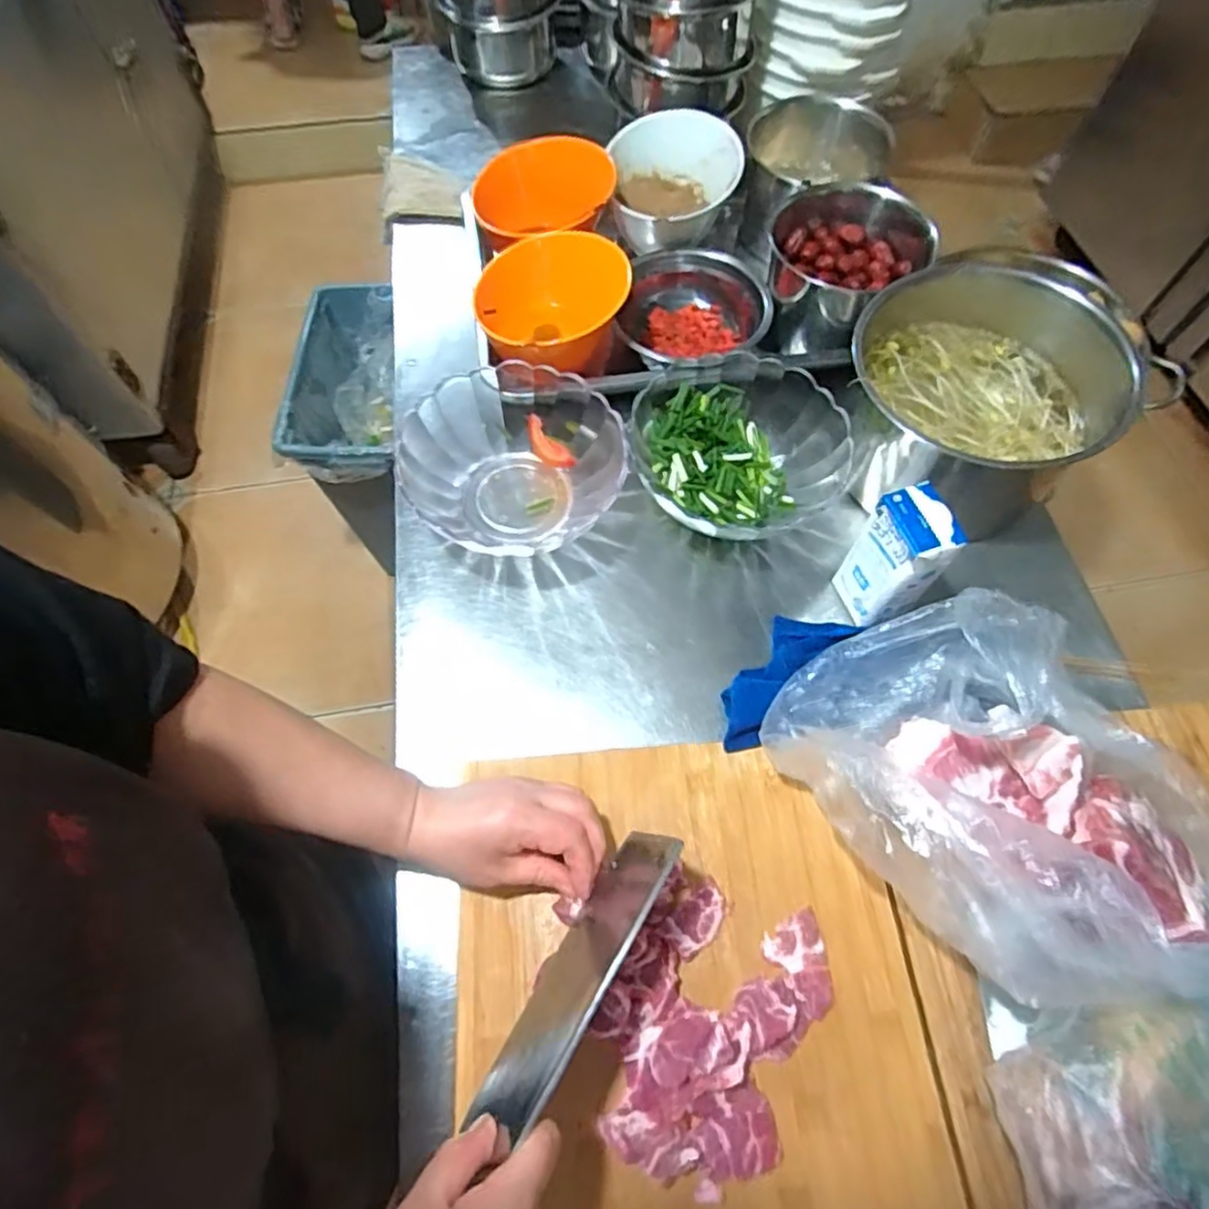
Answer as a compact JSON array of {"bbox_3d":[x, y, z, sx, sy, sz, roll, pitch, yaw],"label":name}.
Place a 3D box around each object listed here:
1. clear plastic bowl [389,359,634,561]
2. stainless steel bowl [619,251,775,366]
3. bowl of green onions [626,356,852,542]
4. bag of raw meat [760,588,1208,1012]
[{"bbox_3d":[-0.080,-0.125,0.602,0.193,0.073,0.180,0,64,0],"label":"clear plastic bowl"},{"bbox_3d":[0.078,-0.280,0.677,0.145,0.071,0.158,0,64,0],"label":"stainless steel bowl"},{"bbox_3d":[0.120,-0.134,0.606,0.184,0.061,0.184,0,64,0],"label":"bowl of green onions"},{"bbox_3d":[0.259,0.121,0.426,0.282,0.095,0.188,42,71,18],"label":"bag of raw meat"}]

